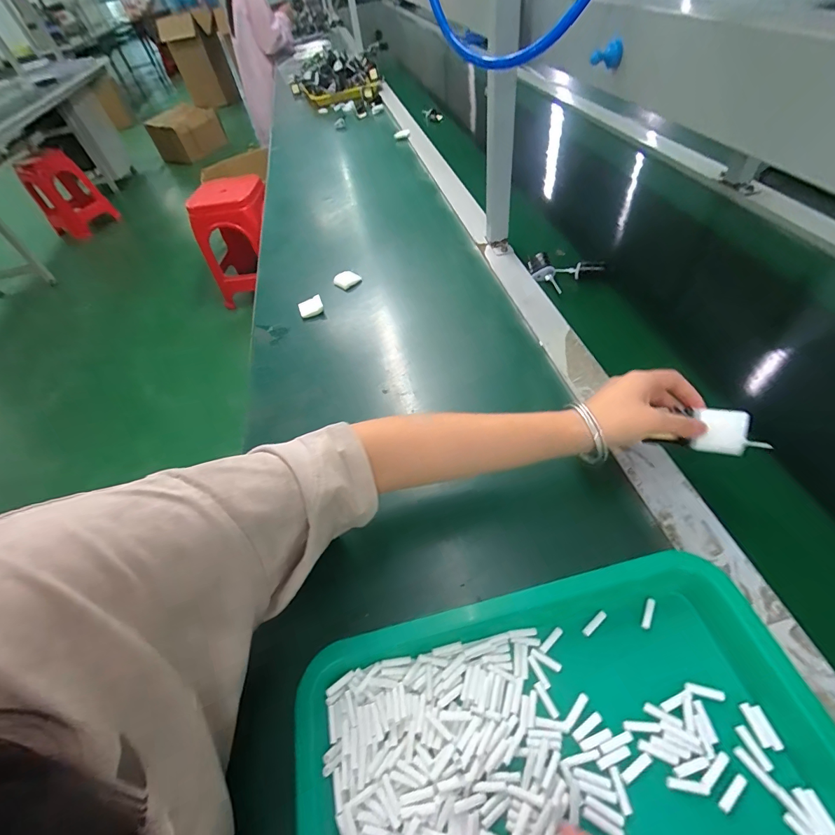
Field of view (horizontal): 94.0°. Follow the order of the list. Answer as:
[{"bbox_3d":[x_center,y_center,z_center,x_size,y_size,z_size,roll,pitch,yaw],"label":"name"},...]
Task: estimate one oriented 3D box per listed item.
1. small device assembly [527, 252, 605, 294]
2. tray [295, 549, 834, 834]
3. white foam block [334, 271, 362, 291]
[{"bbox_3d":[0.222,-0.223,0.600,0.108,0.031,0.052,19,53,19],"label":"small device assembly"},{"bbox_3d":[0.097,0.245,0.231,0.352,0.047,0.261,-15,51,-2],"label":"tray"},{"bbox_3d":[-0.117,-0.229,0.647,0.035,0.014,0.038,29,62,28],"label":"white foam block"}]

